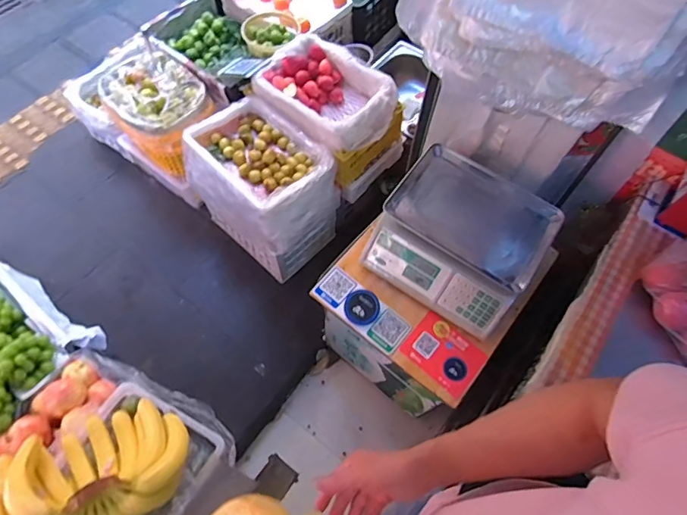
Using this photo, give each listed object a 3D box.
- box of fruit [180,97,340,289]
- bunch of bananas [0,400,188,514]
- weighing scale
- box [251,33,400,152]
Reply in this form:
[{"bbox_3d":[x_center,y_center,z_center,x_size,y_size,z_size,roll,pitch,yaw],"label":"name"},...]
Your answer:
[{"bbox_3d":[-0.250,-0.221,1.477,0.405,0.450,0.312,38,70,15],"label":"box of fruit"},{"bbox_3d":[-0.485,0.417,0.867,0.326,0.163,0.224,-22,68,-11],"label":"bunch of bananas"},{"bbox_3d":[0.260,-0.045,0.972,0.332,0.106,0.307,33,69,13],"label":"weighing scale"},{"bbox_3d":[-0.047,-0.513,1.377,0.424,0.118,0.296,40,70,15],"label":"box"}]

